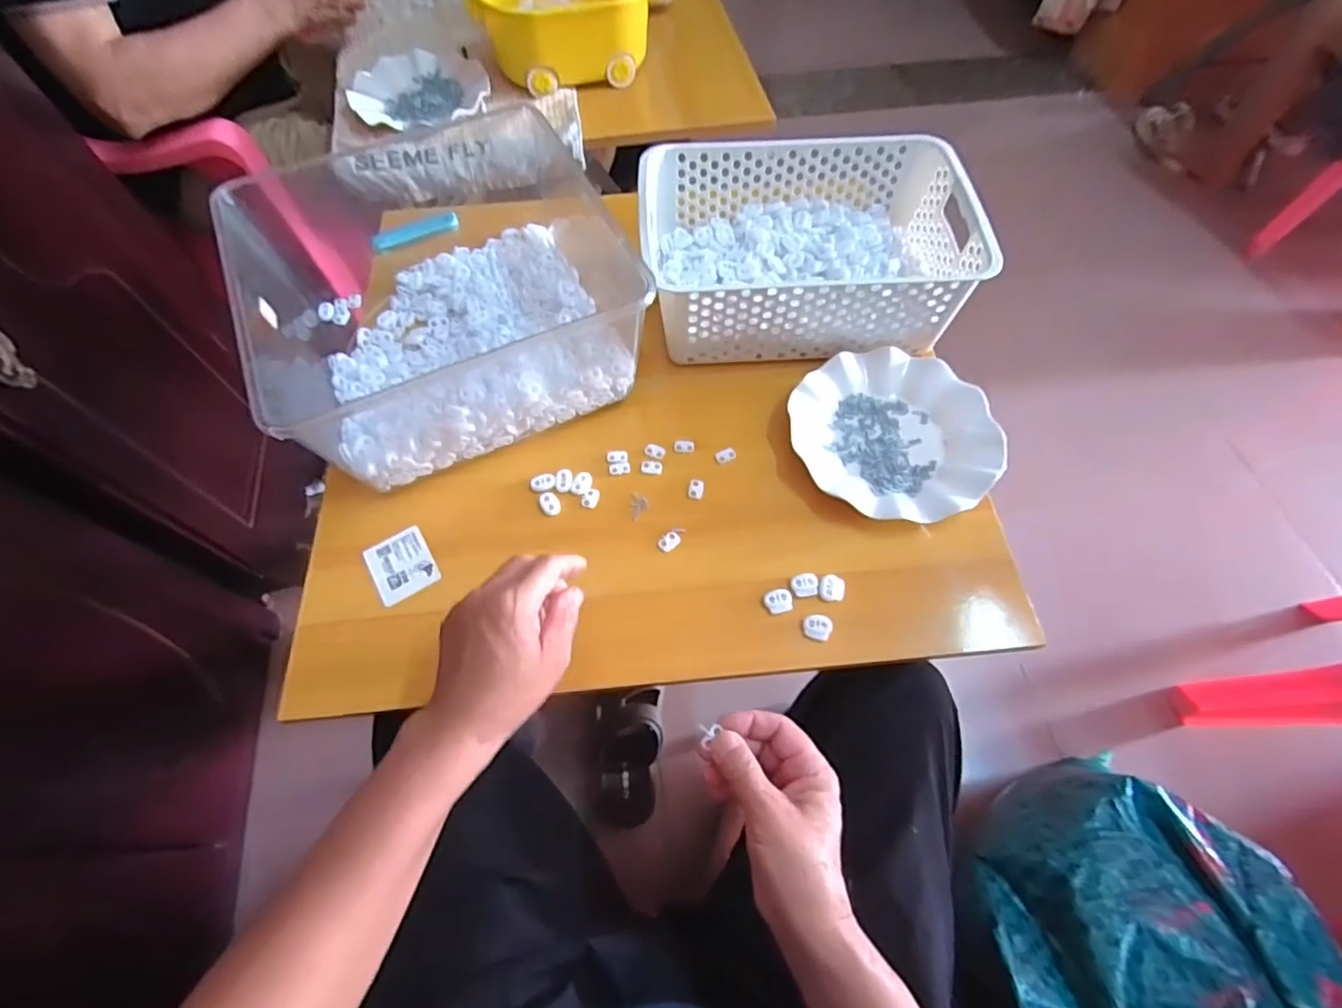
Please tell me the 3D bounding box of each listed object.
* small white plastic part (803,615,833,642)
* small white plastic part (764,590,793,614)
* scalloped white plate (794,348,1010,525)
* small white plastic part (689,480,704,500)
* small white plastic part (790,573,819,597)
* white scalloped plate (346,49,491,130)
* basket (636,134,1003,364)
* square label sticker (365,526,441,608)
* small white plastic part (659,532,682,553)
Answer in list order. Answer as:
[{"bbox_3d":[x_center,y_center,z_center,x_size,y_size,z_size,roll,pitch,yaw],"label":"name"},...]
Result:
[{"bbox_3d":[0.118,0.099,0.474,0.023,0.005,0.020,9,62,5],"label":"small white plastic part"},{"bbox_3d":[0.089,0.079,0.485,0.023,0.006,0.019,-12,62,-6],"label":"small white plastic part"},{"bbox_3d":[0.206,-0.065,0.547,0.172,0.022,0.180,0,62,0],"label":"scalloped white plate"},{"bbox_3d":[0.023,-0.014,0.537,0.013,0.005,0.019,13,63,7],"label":"small white plastic part"},{"bbox_3d":[0.111,0.067,0.491,0.022,0.005,0.019,0,62,0],"label":"small white plastic part"},{"bbox_3d":[-0.354,-0.581,0.831,0.181,0.023,0.181,0,62,0],"label":"white scalloped plate"},{"bbox_3d":[0.129,-0.255,0.591,0.297,0.101,0.201,-2,62,-1],"label":"basket"},{"bbox_3d":[-0.231,0.052,0.507,0.050,0.004,0.061,-30,67,-19],"label":"square label sticker"},{"bbox_3d":[-0.001,0.033,0.515,0.014,0.006,0.020,41,69,19],"label":"small white plastic part"}]

